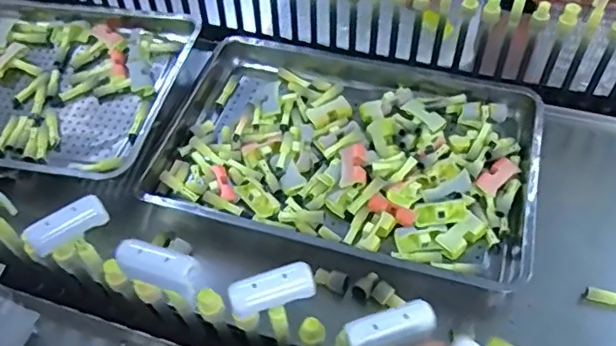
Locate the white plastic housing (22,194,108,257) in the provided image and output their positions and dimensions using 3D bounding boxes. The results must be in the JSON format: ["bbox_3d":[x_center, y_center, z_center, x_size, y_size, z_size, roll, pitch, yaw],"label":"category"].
[{"bbox_3d":[-0.241,0.052,0.559,0.077,0.031,0.024,-36,60,-25],"label":"white plastic housing"}]

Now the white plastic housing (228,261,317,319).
[{"bbox_3d":[-0.032,0.107,0.507,0.077,0.022,0.032,-18,54,-14],"label":"white plastic housing"}]

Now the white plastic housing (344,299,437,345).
[{"bbox_3d":[0.071,0.133,0.479,0.078,0.017,0.028,-14,53,-11],"label":"white plastic housing"}]

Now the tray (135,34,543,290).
[{"bbox_3d":[0.065,-0.048,0.911,0.583,0.049,0.405,13,53,10],"label":"tray"}]

